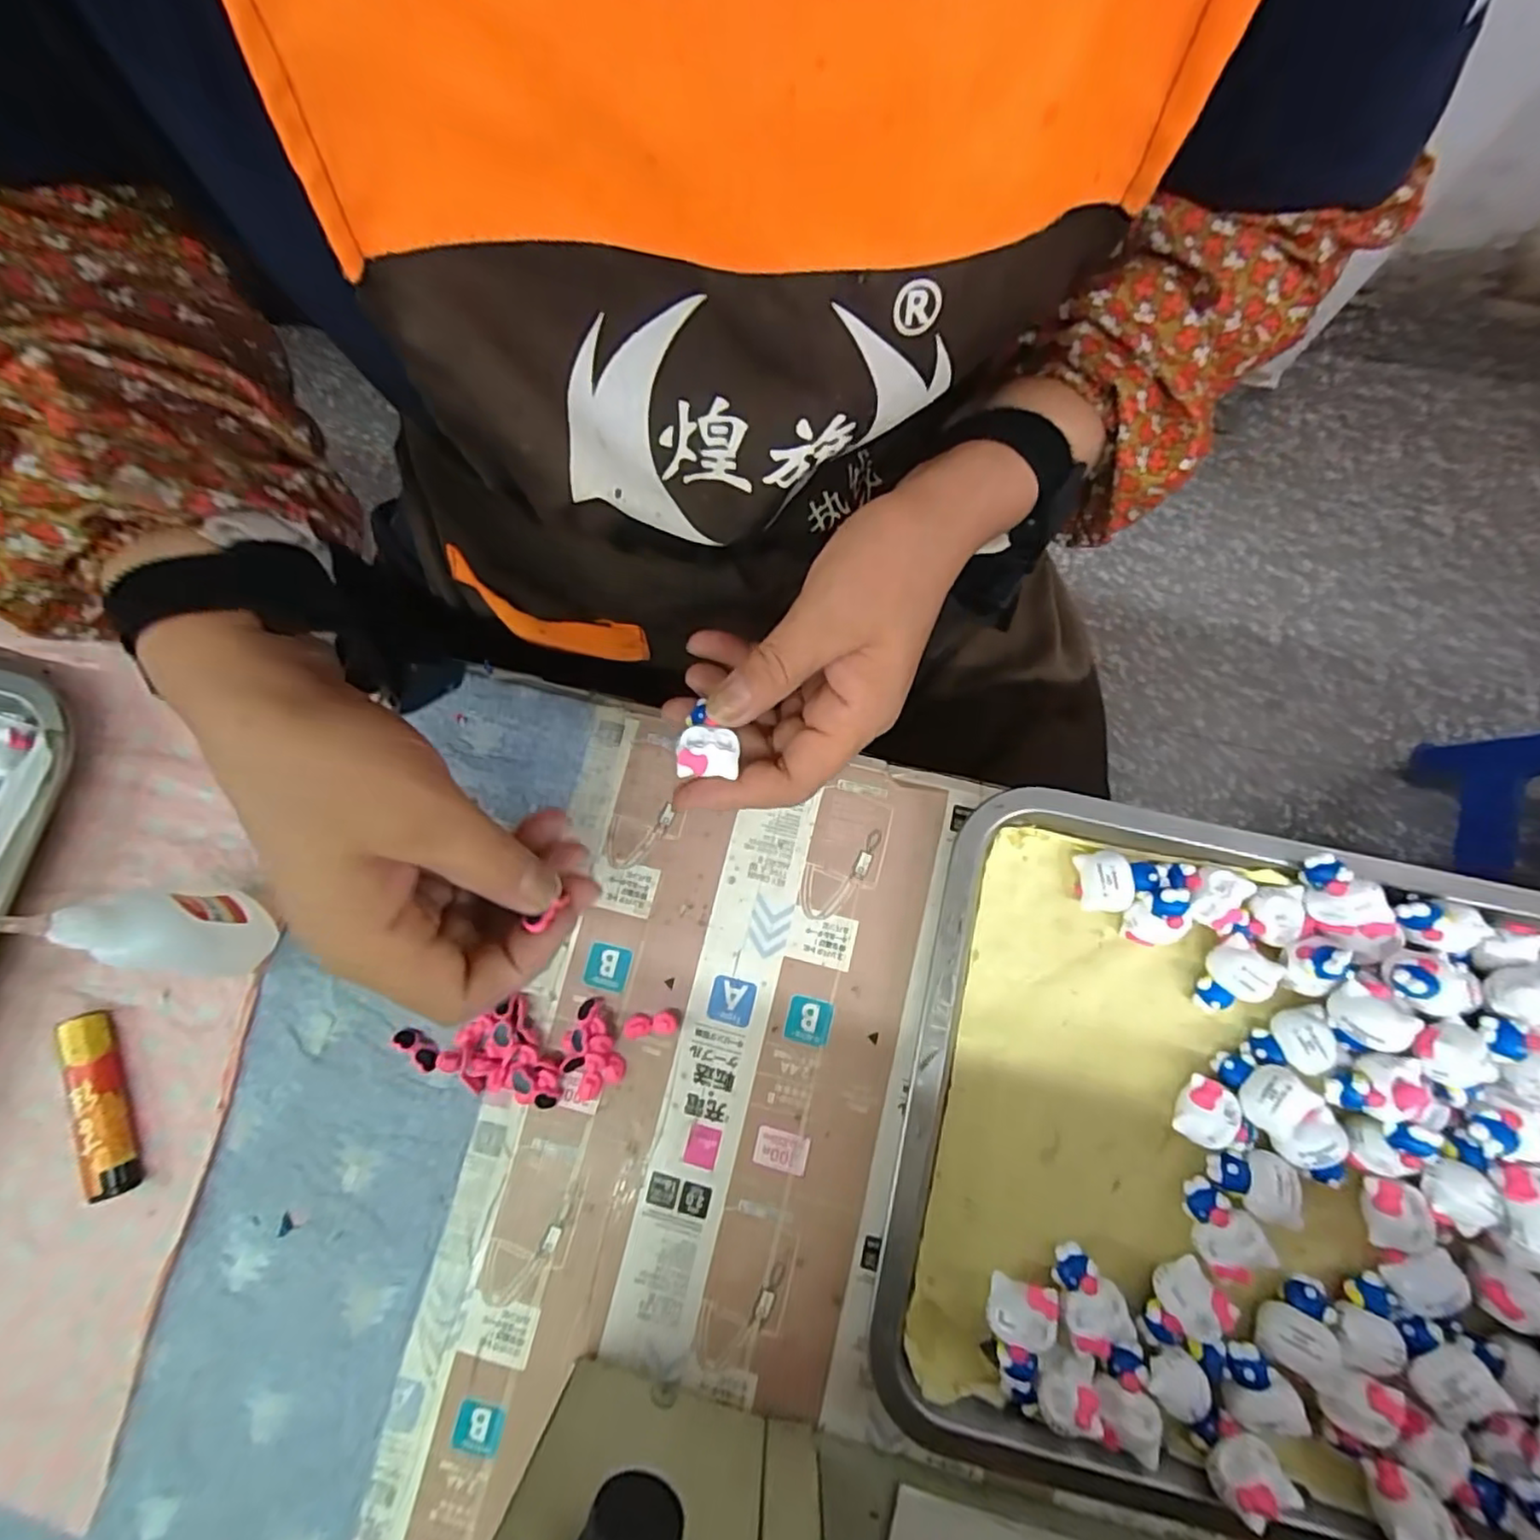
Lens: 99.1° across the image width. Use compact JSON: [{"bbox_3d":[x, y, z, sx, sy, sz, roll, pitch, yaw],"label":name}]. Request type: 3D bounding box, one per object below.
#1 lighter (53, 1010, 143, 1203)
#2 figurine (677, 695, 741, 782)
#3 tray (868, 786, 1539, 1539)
[{"bbox_3d":[-0.298,0.148,0.291,0.018,0.014,0.078,-21,78,-3],"label":"lighter"},{"bbox_3d":[-0.026,-0.012,0.269,0.022,0.011,0.031,3,78,2],"label":"figurine"},{"bbox_3d":[0.208,0.167,0.264,0.305,0.043,0.275,12,79,4],"label":"tray"}]

